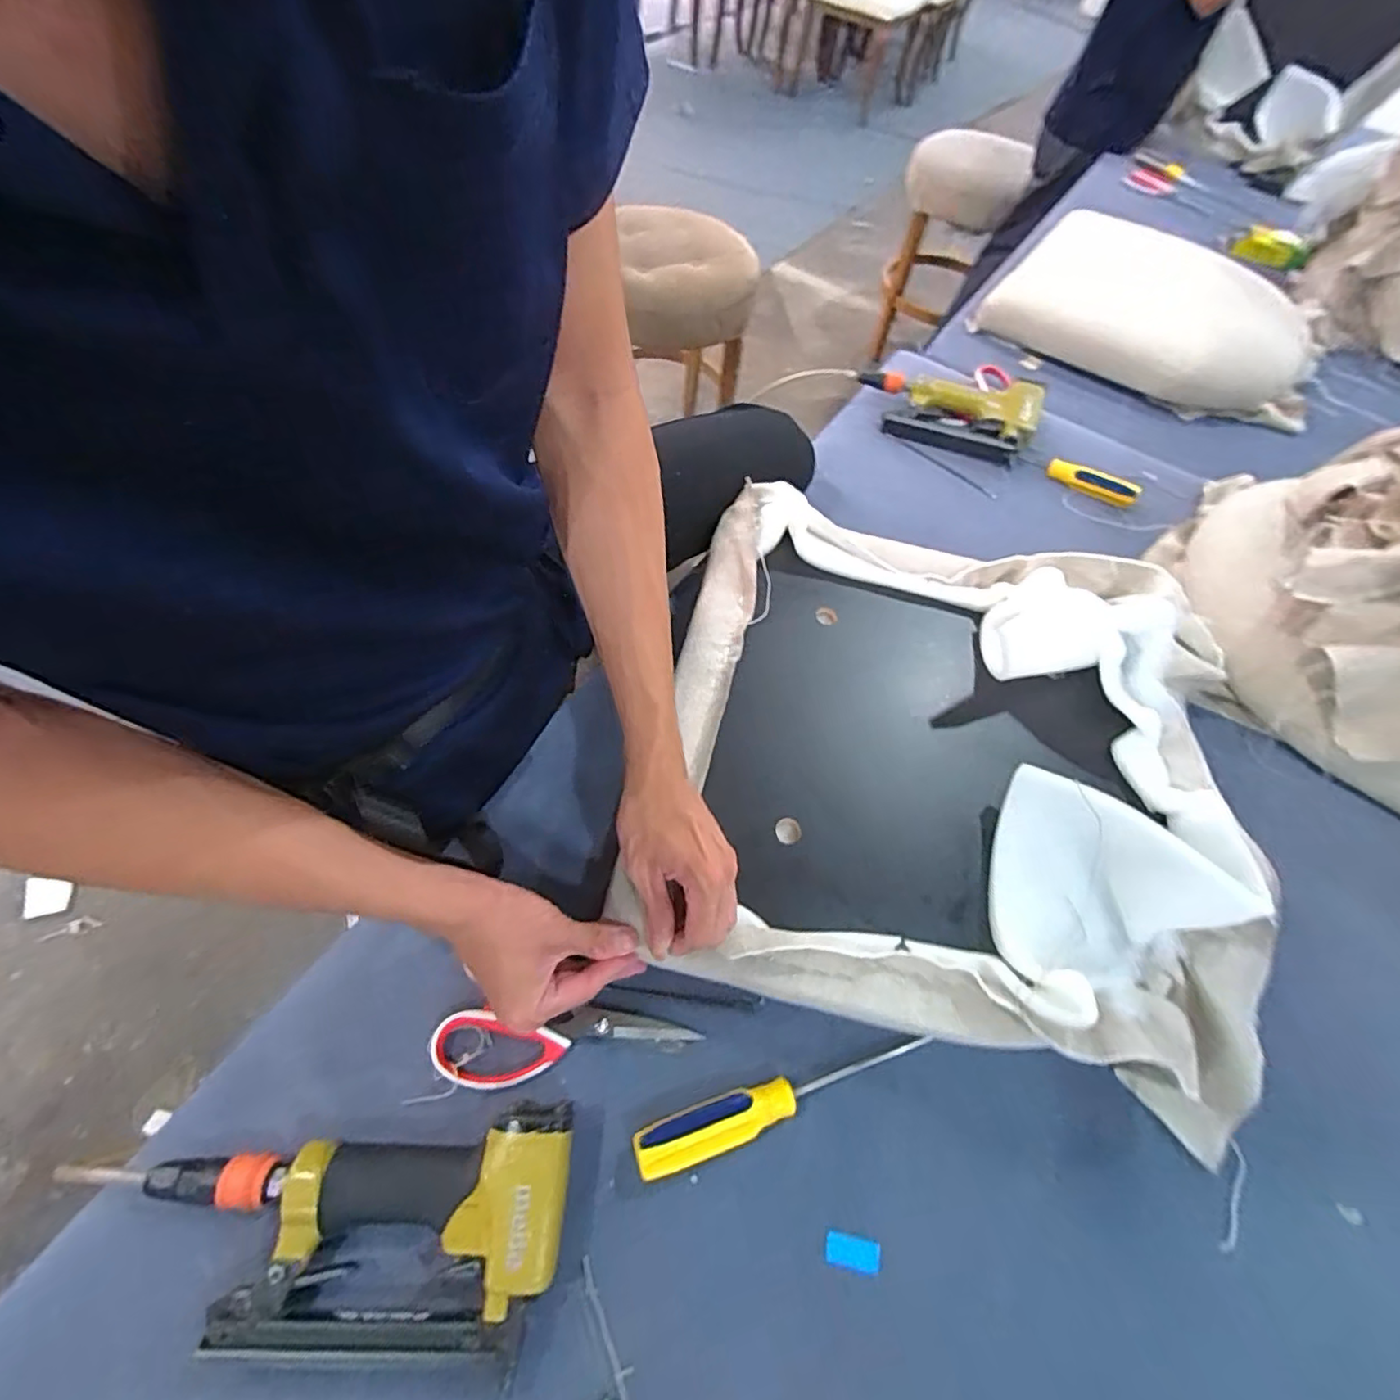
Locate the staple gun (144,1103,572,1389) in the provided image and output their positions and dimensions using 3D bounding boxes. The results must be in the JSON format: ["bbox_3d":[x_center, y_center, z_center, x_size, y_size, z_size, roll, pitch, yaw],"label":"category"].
[{"bbox_3d":[-0.212,0.335,0.385,0.259,0.042,0.126,-2,59,-5],"label":"staple gun"}]

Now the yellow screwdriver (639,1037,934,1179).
[{"bbox_3d":[0.058,0.282,0.445,0.211,0.023,0.030,-15,61,-13],"label":"yellow screwdriver"}]

